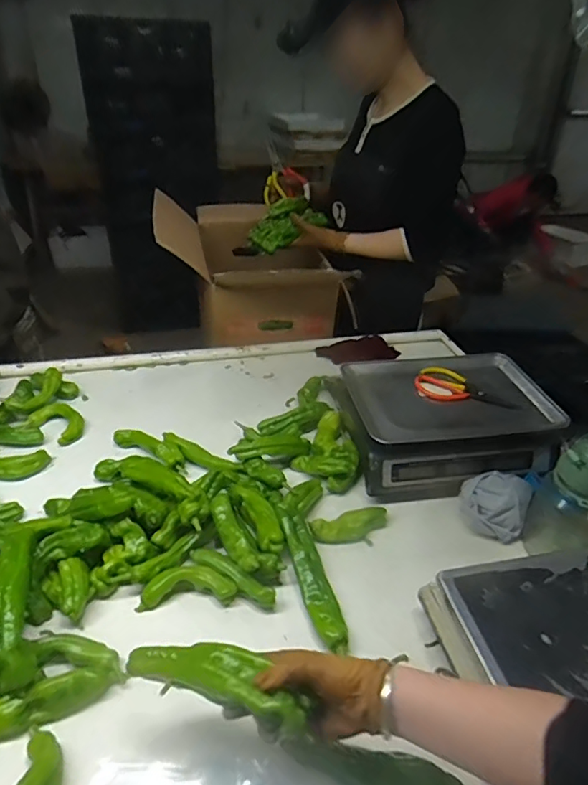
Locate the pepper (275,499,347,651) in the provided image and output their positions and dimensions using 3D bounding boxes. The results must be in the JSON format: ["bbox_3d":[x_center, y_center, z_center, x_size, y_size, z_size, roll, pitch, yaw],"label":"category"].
[{"bbox_3d":[0.023,0.248,0.720,0.040,0.051,0.217,-8,35,-17],"label":"pepper"}]

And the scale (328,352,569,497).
[{"bbox_3d":[0.261,0.057,0.937,0.327,0.143,0.251,-4,34,-10],"label":"scale"}]

